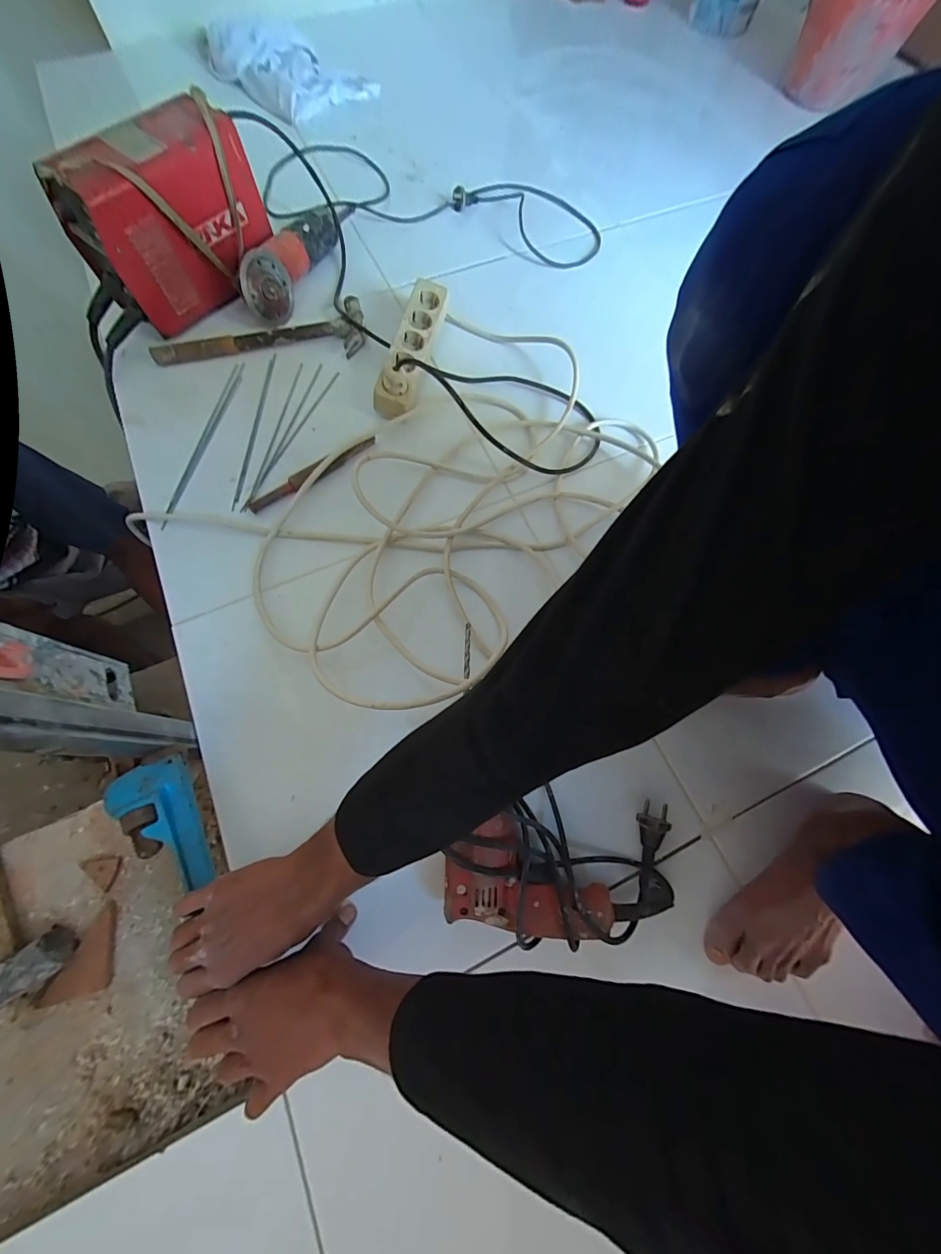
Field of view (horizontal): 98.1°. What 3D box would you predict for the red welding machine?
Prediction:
[{"bbox_3d":[-0.462,-0.629,0.640,0.279,0.187,0.113,-34,75,-12],"label":"red welding machine"}]

